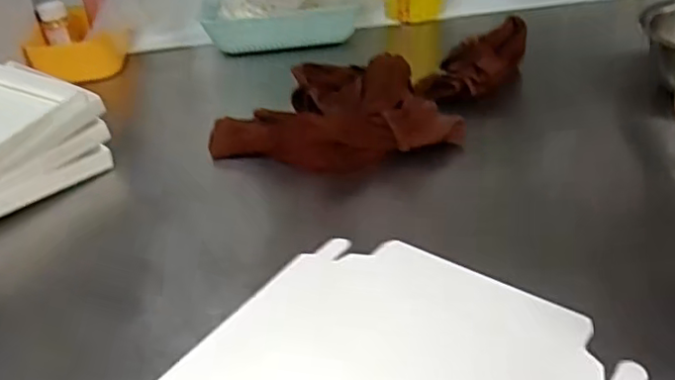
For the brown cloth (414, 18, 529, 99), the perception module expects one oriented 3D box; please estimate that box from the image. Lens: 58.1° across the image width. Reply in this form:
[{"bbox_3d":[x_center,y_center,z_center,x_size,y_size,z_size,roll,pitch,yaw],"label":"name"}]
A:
[{"bbox_3d":[0.161,-0.142,0.695,0.146,0.063,0.072,-32,44,-33],"label":"brown cloth"}]

